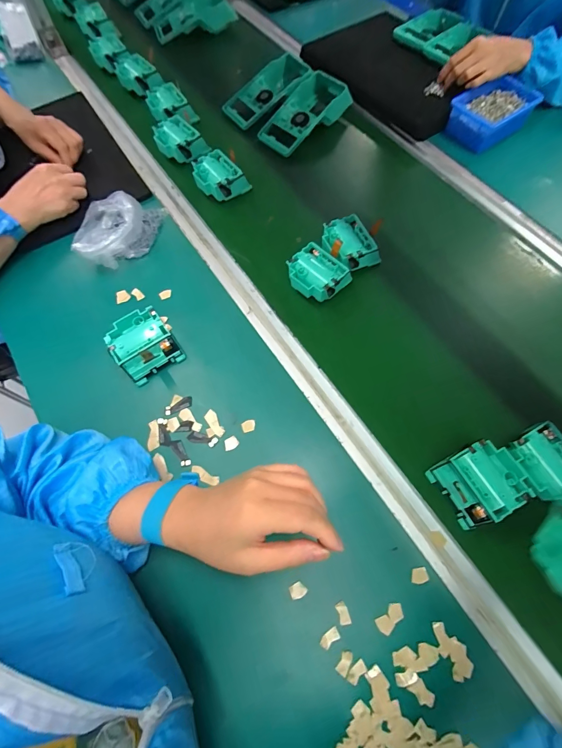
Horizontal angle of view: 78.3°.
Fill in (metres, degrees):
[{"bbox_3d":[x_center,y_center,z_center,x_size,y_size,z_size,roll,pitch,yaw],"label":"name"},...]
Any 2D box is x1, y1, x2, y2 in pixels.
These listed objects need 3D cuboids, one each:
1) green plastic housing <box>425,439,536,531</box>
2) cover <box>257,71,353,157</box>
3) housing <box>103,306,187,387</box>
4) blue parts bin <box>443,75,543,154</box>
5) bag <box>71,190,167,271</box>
[{"bbox_3d":[0.220,0.119,0.383,0.079,0.037,0.073,-27,69,-11],"label":"green plastic housing"},{"bbox_3d":[0.045,-0.495,0.656,0.178,0.048,0.097,-41,72,-16],"label":"cover"},{"bbox_3d":[-0.181,-0.038,0.454,0.075,0.041,0.078,-32,70,-13],"label":"housing"},{"bbox_3d":[0.389,-0.479,0.635,0.165,0.045,0.101,-32,70,-13],"label":"blue parts bin"},{"bbox_3d":[-0.257,-0.227,0.526,0.105,0.061,0.135,9,67,4],"label":"bag"}]

